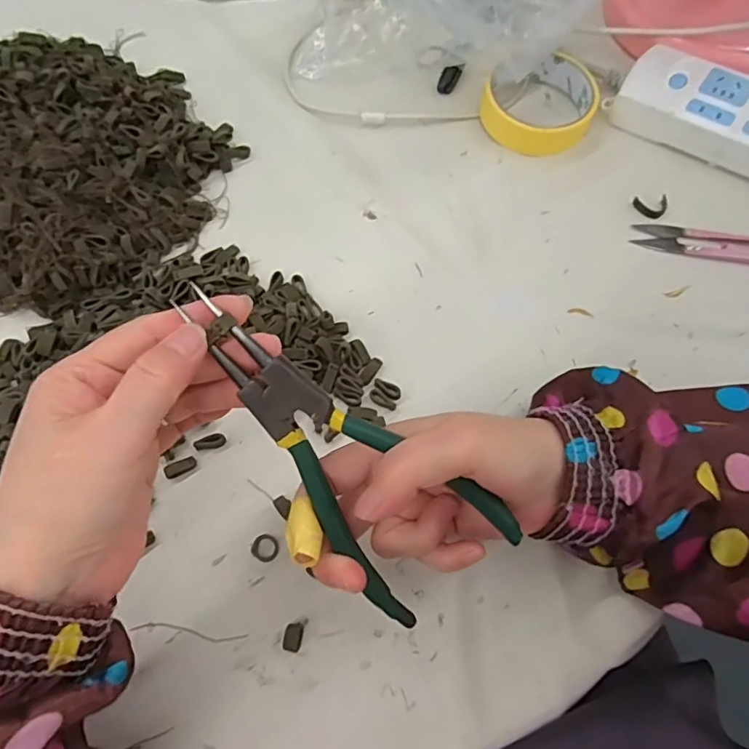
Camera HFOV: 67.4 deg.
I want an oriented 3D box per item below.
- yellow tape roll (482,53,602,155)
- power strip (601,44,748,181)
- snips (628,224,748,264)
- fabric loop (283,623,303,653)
[{"bbox_3d":[0.130,-0.210,0.437,0.084,0.024,0.075,-36,72,-13],"label":"yellow tape roll"},{"bbox_3d":[0.276,-0.187,0.420,0.184,0.031,0.070,33,72,13],"label":"power strip"},{"bbox_3d":[0.238,-0.093,0.395,0.103,0.010,0.025,10,68,5],"label":"snips"},{"bbox_3d":[-0.041,0.136,0.289,0.009,0.012,0.013,6,68,3],"label":"fabric loop"}]

